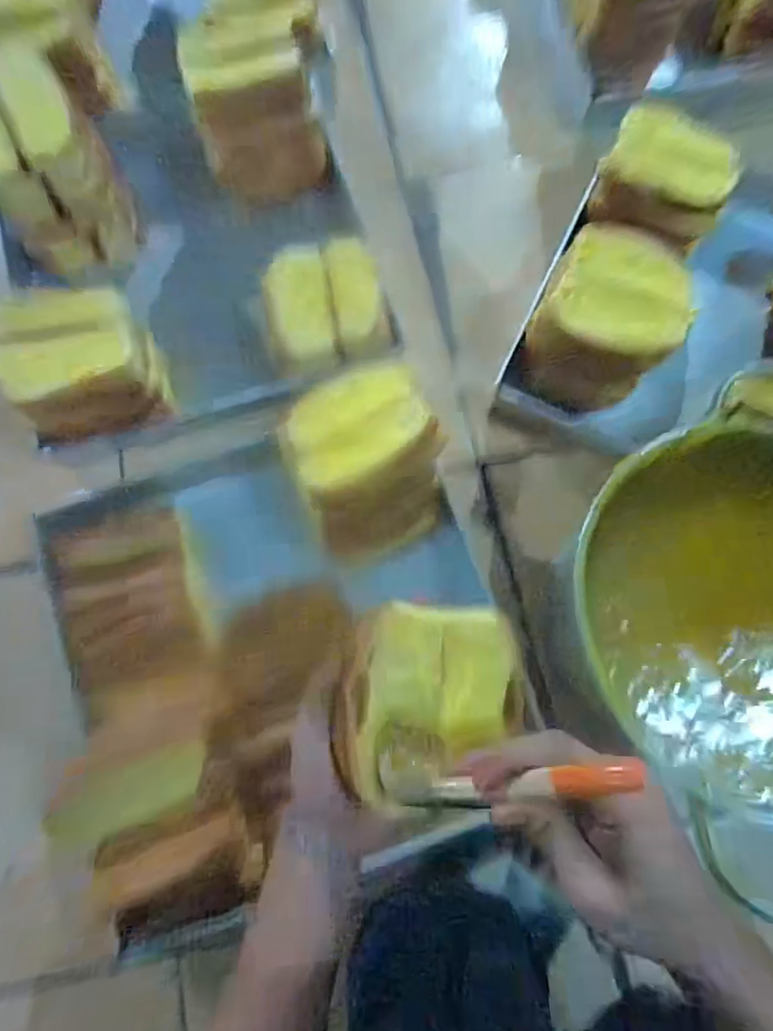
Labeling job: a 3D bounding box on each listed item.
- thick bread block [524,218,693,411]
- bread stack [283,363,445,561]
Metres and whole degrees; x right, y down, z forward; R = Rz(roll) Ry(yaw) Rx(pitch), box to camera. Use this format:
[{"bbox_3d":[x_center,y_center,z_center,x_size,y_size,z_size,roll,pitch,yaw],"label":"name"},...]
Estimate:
[{"bbox_3d":[0.224,-0.200,0.579,0.132,0.096,0.145,26,78,7],"label":"thick bread block"},{"bbox_3d":[-0.021,-0.049,0.542,0.134,0.117,0.158,-22,77,-5],"label":"bread stack"}]

